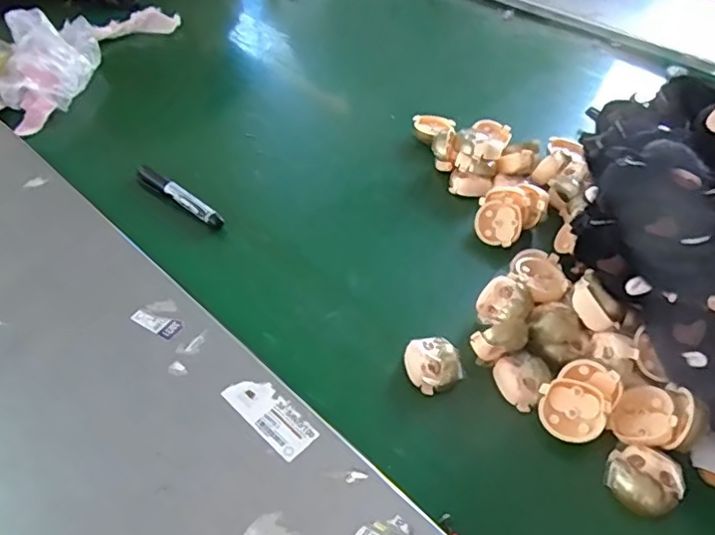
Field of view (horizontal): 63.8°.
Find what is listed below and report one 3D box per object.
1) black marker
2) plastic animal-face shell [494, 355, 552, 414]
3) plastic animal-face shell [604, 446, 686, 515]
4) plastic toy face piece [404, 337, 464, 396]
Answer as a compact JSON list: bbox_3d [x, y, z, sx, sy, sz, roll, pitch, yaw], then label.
[{"bbox_3d":[-0.194,-0.075,0.626,0.128,0.024,0.025,32,56,26],"label":"black marker"},{"bbox_3d":[0.139,0.094,0.482,0.044,0.019,0.043,-31,55,-27],"label":"plastic animal-face shell"},{"bbox_3d":[0.212,0.157,0.424,0.050,0.021,0.040,31,53,24],"label":"plastic animal-face shell"},{"bbox_3d":[0.064,0.082,0.488,0.044,0.021,0.044,1,47,-1],"label":"plastic toy face piece"}]

